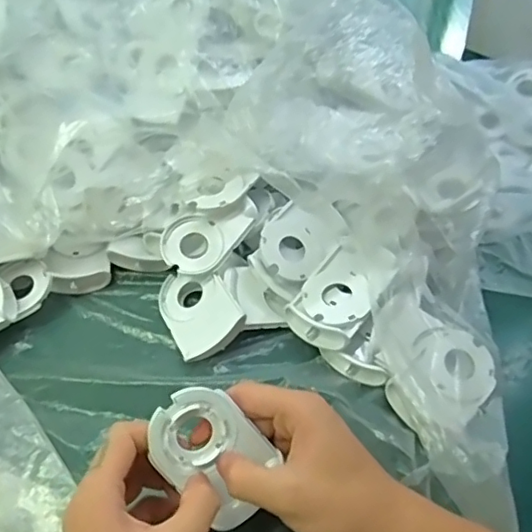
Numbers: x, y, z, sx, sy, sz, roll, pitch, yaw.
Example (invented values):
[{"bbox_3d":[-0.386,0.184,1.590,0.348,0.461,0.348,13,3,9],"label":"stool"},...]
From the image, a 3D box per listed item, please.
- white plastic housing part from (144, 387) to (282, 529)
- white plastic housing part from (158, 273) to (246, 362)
[{"bbox_3d":[-0.031,0.110,0.333,0.055,0.006,0.082,-44,101,-14],"label":"white plastic housing part"},{"bbox_3d":[-0.055,0.034,0.458,0.057,0.010,0.080,-39,53,3],"label":"white plastic housing part"}]

